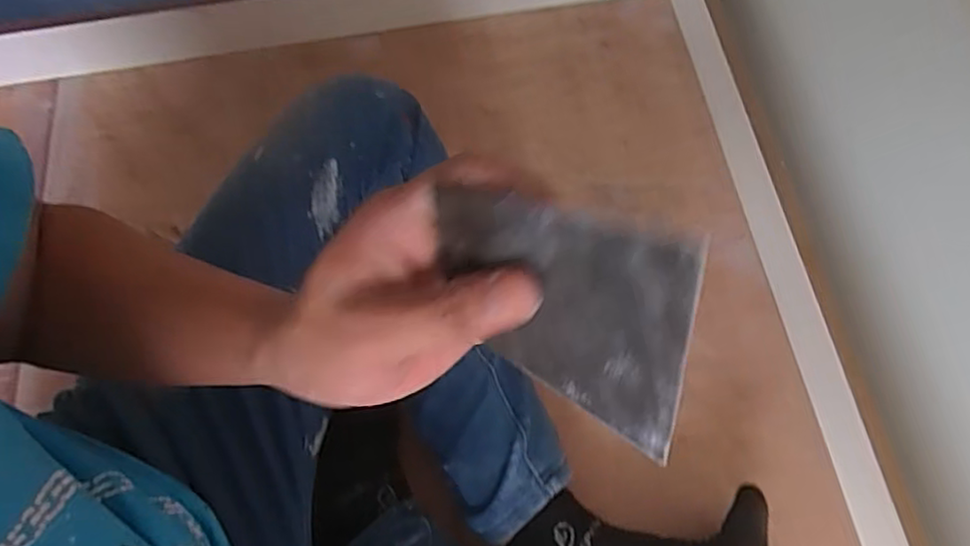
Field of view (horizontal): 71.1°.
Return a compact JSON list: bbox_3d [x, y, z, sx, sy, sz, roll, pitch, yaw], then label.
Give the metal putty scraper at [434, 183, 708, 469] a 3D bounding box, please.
[{"bbox_3d":[0.024,0.012,0.233,0.094,0.105,0.005,26,55,29],"label":"metal putty scraper"}]

